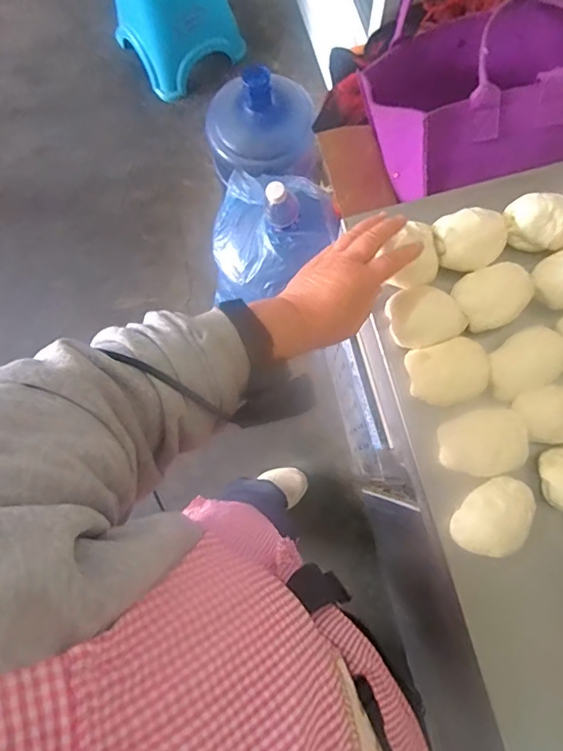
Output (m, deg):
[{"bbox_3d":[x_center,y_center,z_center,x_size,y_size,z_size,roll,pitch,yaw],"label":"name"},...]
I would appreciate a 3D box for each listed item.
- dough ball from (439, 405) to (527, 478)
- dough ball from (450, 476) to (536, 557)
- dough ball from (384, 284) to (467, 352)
[{"bbox_3d":[0.190,0.063,0.488,0.071,0.040,0.060,-12,80,-1],"label":"dough ball"},{"bbox_3d":[0.196,0.131,0.477,0.053,0.035,0.074,35,83,7],"label":"dough ball"},{"bbox_3d":[0.140,-0.055,0.514,0.072,0.037,0.054,37,83,7],"label":"dough ball"}]

